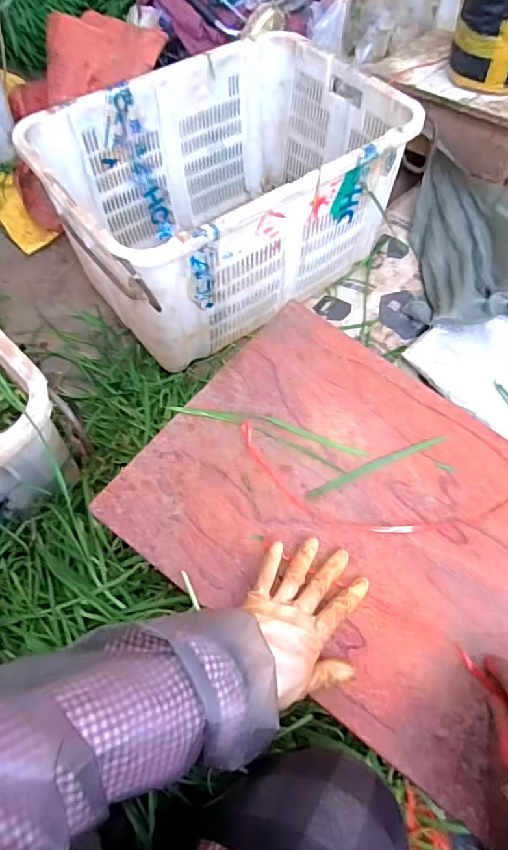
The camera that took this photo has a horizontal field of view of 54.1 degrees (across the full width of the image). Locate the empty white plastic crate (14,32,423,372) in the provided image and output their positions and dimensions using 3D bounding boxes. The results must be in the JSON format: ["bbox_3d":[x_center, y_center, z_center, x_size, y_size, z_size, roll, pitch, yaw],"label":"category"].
[{"bbox_3d":[-0.065,-0.475,1.060,0.661,0.364,0.458,-34,70,-19],"label":"empty white plastic crate"}]

